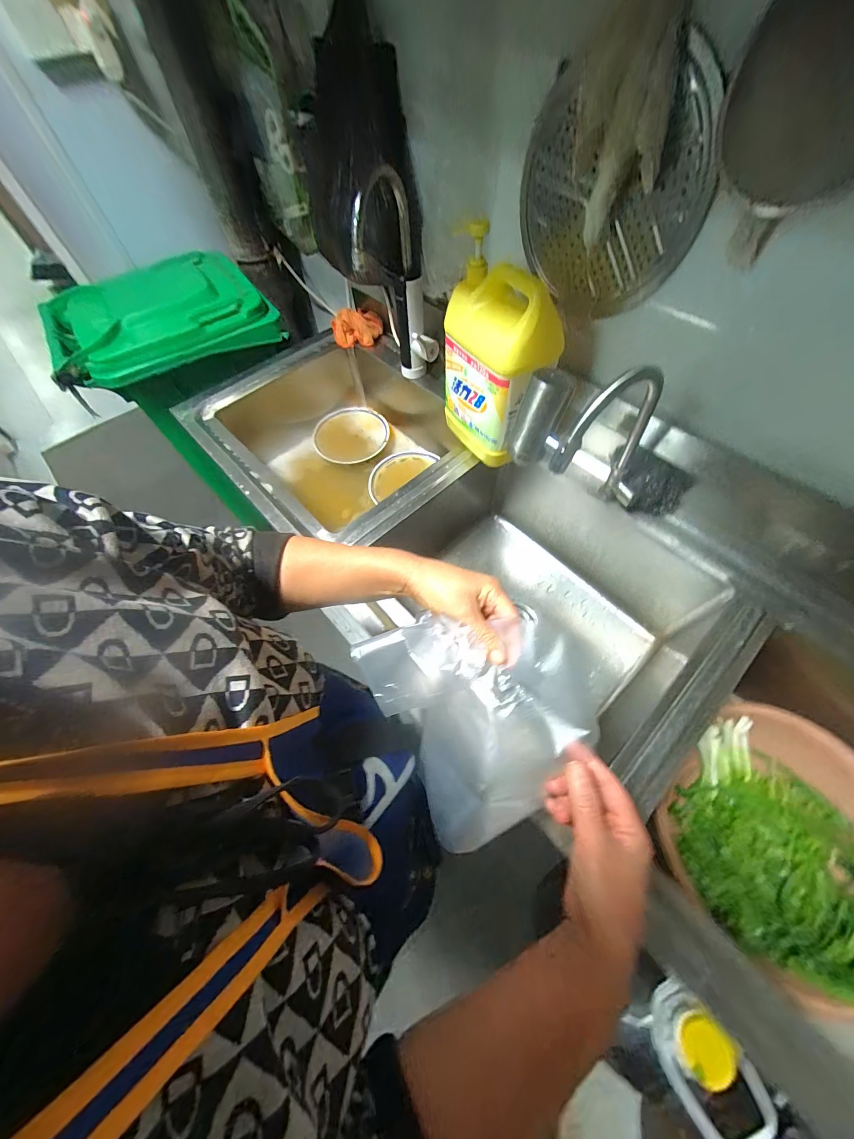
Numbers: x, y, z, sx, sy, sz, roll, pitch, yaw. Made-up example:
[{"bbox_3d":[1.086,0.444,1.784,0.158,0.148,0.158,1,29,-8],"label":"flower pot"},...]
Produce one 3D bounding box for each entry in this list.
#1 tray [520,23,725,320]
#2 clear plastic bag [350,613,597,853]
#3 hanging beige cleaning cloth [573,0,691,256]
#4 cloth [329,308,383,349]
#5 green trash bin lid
[{"bbox_3d":[0.232,-0.476,0.476,0.033,0.268,0.240,-46,106,-14],"label":"tray"},{"bbox_3d":[0.052,0.130,0.328,0.183,0.032,0.201,-28,83,16],"label":"clear plastic bag"},{"bbox_3d":[0.219,-0.500,0.397,0.099,0.208,0.049,6,61,6],"label":"hanging beige cleaning cloth"},{"bbox_3d":[-0.179,-0.624,0.935,0.119,0.066,0.082,16,63,11],"label":"cloth"},{"bbox_3d":[-0.656,-0.623,0.880,0.492,0.091,0.368,-29,64,-13],"label":"green trash bin lid"}]

